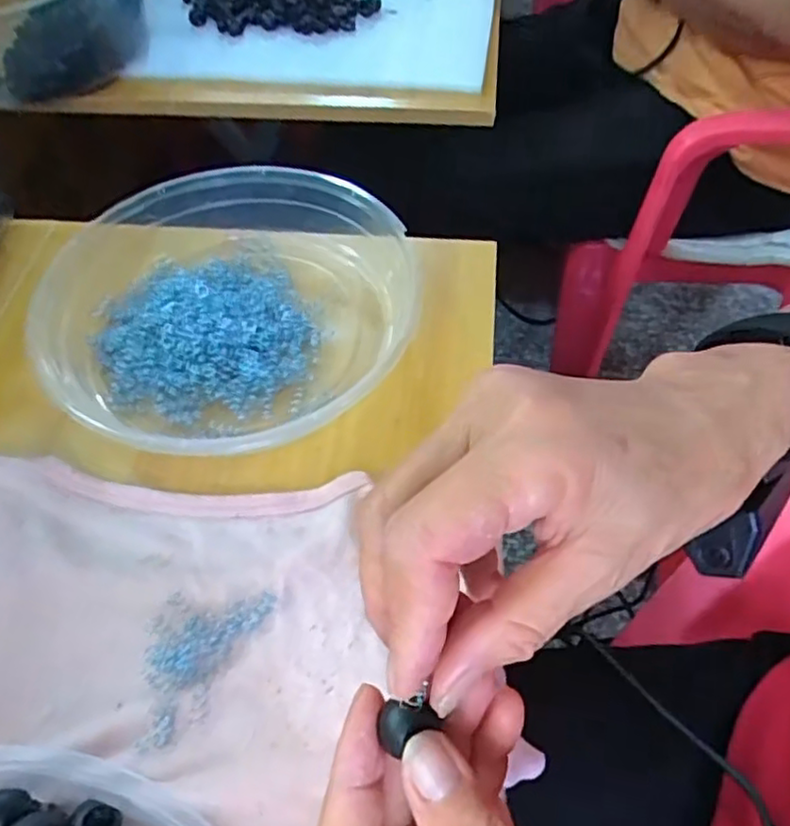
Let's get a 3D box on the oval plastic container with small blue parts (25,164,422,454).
[{"bbox_3d":[-0.097,-0.062,0.377,0.214,0.037,0.195,6,55,7],"label":"oval plastic container with small blue parts"}]

